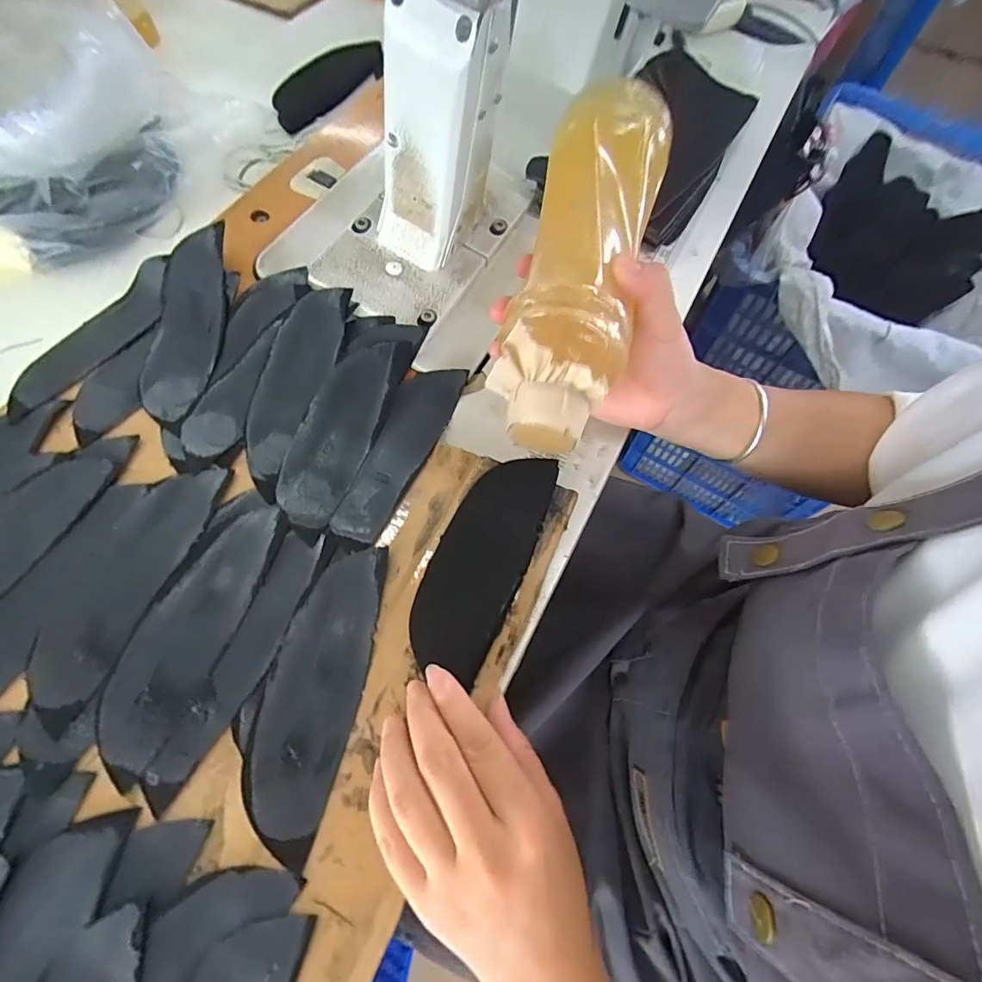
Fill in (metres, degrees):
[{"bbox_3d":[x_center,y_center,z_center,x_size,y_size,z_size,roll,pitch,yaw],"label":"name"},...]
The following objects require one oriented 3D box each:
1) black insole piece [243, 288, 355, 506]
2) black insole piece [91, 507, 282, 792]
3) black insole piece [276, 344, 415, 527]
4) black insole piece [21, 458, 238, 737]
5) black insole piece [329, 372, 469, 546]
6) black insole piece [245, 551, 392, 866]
[{"bbox_3d":[-0.133,-0.073,0.319,0.042,0.009,0.154,14,65,4],"label":"black insole piece"},{"bbox_3d":[-0.160,0.070,0.259,0.045,0.004,0.142,21,66,8],"label":"black insole piece"},{"bbox_3d":[-0.097,-0.044,0.316,0.045,0.005,0.140,16,65,5],"label":"black insole piece"},{"bbox_3d":[-0.204,0.046,0.269,0.053,0.004,0.145,19,64,2],"label":"black insole piece"},{"bbox_3d":[-0.059,-0.030,0.316,0.044,0.004,0.135,21,63,0],"label":"black insole piece"},{"bbox_3d":[-0.090,0.099,0.253,0.047,0.006,0.144,13,65,4],"label":"black insole piece"}]

